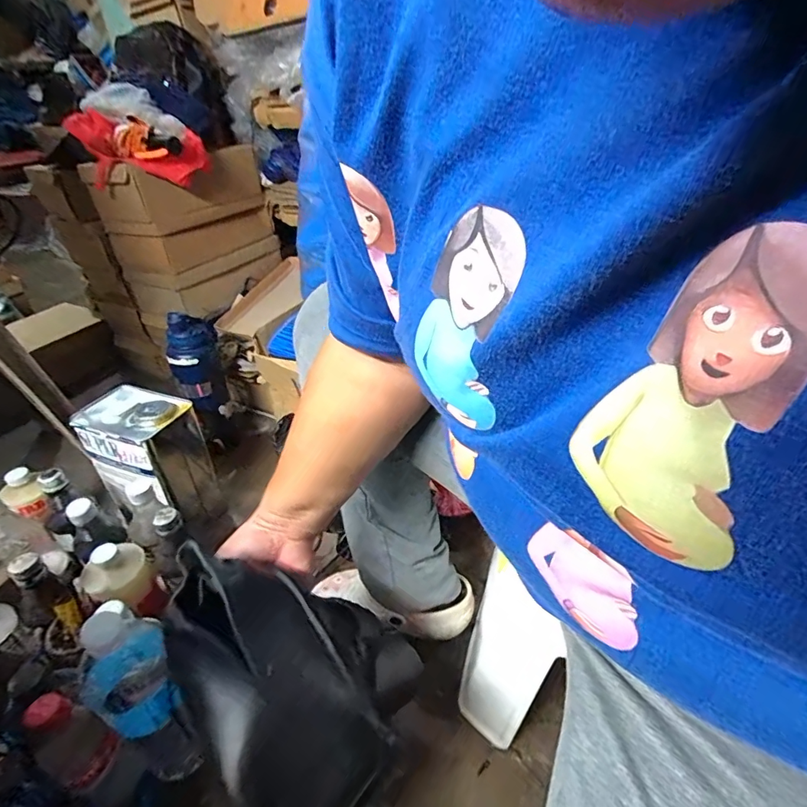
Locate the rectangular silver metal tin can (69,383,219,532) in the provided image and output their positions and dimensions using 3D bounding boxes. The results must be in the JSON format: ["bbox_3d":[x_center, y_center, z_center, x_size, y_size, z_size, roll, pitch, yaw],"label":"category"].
[{"bbox_3d":[-0.415,0.095,0.776,0.144,0.225,0.119,11,36,17],"label":"rectangular silver metal tin can"}]

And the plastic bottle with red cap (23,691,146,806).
[{"bbox_3d":[-0.308,0.342,0.449,0.051,0.170,0.053,12,37,19],"label":"plastic bottle with red cap"}]

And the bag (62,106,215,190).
[{"bbox_3d":[-0.512,-0.470,0.896,0.240,0.126,0.112,11,33,-10],"label":"bag"}]

